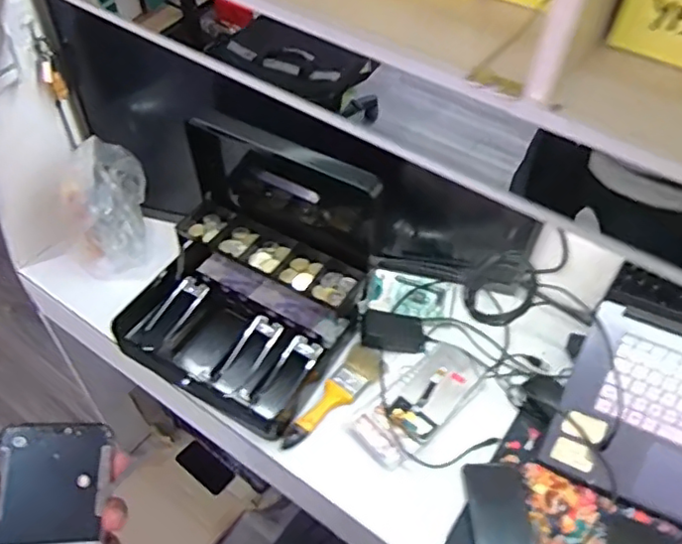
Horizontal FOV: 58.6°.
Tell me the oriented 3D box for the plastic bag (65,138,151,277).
[{"bbox_3d":[-0.369,-0.103,0.974,0.103,0.193,0.119,-6,50,-7],"label":"plastic bag"}]

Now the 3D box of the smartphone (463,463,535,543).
[{"bbox_3d":[0.207,0.324,0.778,0.077,0.014,0.162,1,50,-1],"label":"smartphone"}]

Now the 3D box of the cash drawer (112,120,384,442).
[{"bbox_3d":[-0.131,-0.023,0.885,0.314,0.266,0.357,26,54,18],"label":"cash drawer"}]

